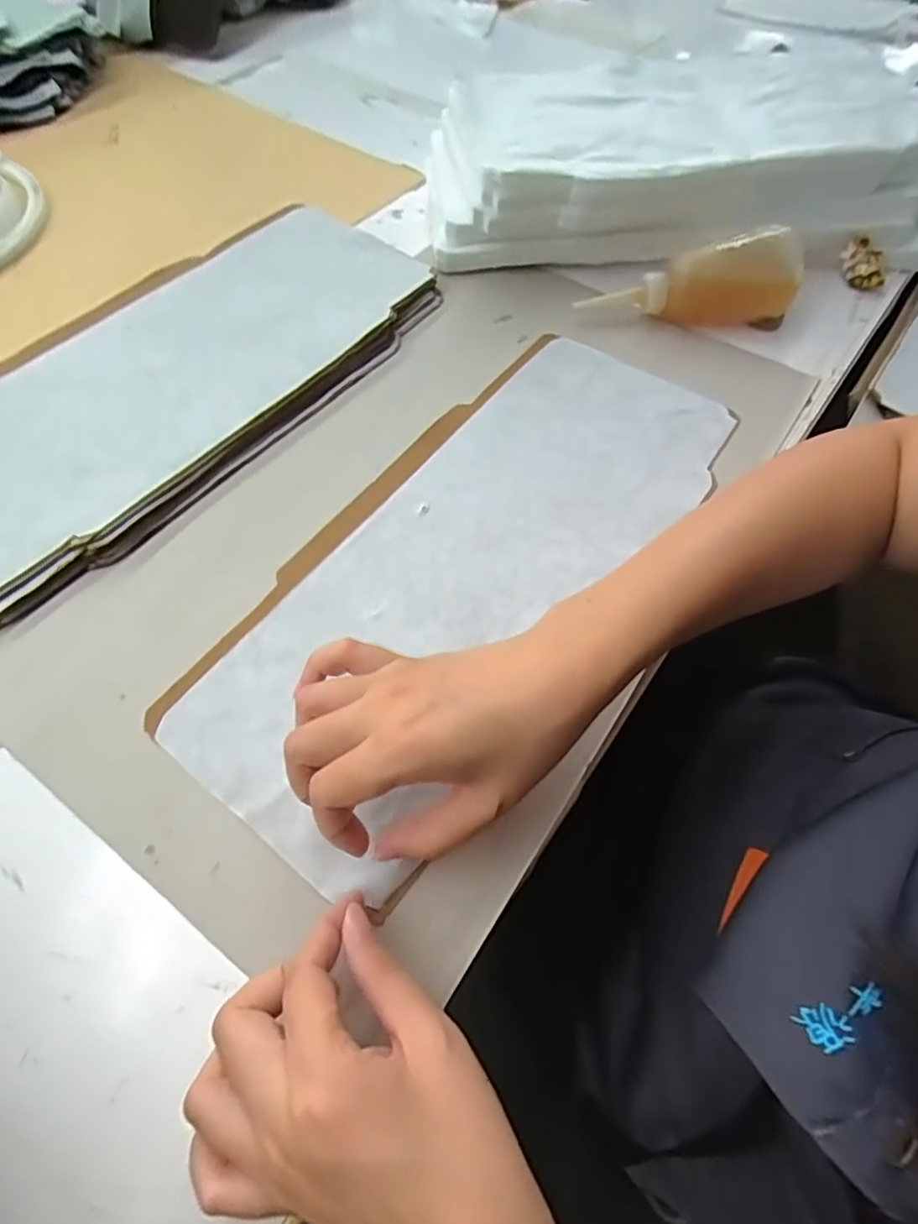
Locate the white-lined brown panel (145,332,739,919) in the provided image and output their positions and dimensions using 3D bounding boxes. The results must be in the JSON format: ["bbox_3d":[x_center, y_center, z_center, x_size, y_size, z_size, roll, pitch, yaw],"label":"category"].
[{"bbox_3d":[0.011,-0.042,0.389,0.175,0.010,0.415,34,65,17],"label":"white-lined brown panel"}]

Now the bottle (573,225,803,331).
[{"bbox_3d":[0.191,-0.278,0.496,0.174,0.063,0.049,-1,60,-2],"label":"bottle"}]

